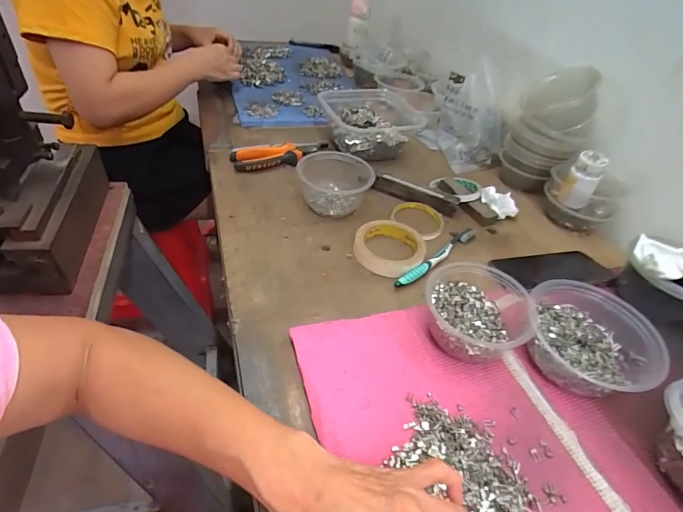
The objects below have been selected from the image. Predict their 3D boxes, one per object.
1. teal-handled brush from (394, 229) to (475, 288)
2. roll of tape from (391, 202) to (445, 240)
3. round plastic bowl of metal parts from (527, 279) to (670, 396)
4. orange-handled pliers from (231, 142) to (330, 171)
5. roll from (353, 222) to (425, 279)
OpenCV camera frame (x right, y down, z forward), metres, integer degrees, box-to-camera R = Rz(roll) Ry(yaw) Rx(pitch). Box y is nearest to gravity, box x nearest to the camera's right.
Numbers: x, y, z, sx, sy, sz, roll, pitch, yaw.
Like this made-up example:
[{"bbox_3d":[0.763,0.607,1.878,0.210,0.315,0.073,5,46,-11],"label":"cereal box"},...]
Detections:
[{"bbox_3d":[0.138,0.000,0.565,0.018,0.020,0.180,36,51,29],"label":"teal-handled brush"},{"bbox_3d":[0.120,-0.057,0.628,0.080,0.014,0.077,3,43,-3],"label":"roll of tape"},{"bbox_3d":[0.265,0.094,0.430,0.131,0.062,0.120,5,42,-5],"label":"round plastic bowl of metal parts"},{"bbox_3d":[-0.102,-0.180,0.702,0.177,0.027,0.064,-12,46,-18],"label":"orange-handled pliers"},{"bbox_3d":[0.071,-0.015,0.556,0.092,0.020,0.093,3,43,-3],"label":"roll"}]

